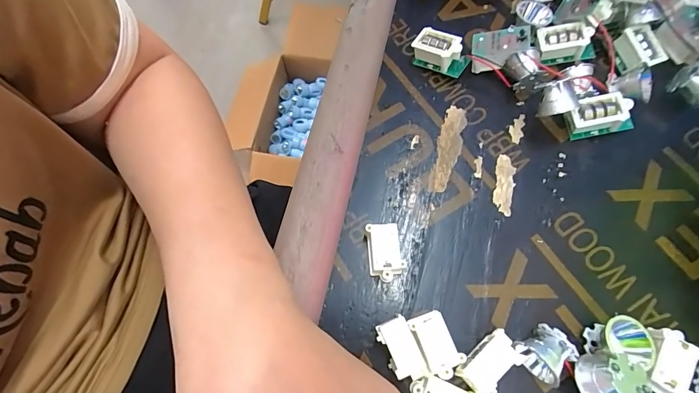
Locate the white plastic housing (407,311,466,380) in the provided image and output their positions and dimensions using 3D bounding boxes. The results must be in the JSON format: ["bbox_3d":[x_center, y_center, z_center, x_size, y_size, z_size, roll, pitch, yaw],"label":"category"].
[{"bbox_3d":[0.041,0.071,0.172,0.016,0.015,0.028,-23,71,-6],"label":"white plastic housing"}]

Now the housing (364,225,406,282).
[{"bbox_3d":[0.018,0.030,0.188,0.017,0.015,0.028,-8,70,-1],"label":"housing"}]

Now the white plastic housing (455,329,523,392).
[{"bbox_3d":[0.064,0.077,0.167,0.028,0.017,0.017,-38,73,-11],"label":"white plastic housing"}]

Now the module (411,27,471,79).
[{"bbox_3d":[0.058,-0.091,0.227,0.035,0.021,0.016,37,75,15],"label":"module"}]

